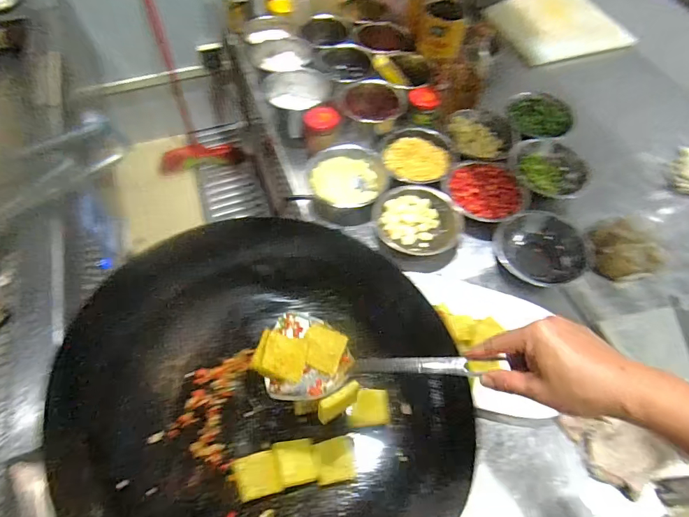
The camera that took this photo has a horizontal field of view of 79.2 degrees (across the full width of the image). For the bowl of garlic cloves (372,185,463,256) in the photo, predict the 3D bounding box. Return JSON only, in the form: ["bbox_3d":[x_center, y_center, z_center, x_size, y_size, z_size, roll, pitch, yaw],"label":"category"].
[{"bbox_3d":[0.145,-0.070,0.824,0.147,0.064,0.159,1,58,-2],"label":"bowl of garlic cloves"}]

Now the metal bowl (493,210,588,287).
[{"bbox_3d":[0.367,-0.021,0.778,0.155,0.047,0.141,1,58,-2],"label":"metal bowl"}]

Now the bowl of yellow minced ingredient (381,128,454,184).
[{"bbox_3d":[0.156,-0.219,0.908,0.157,0.045,0.138,10,58,4],"label":"bowl of yellow minced ingredient"}]

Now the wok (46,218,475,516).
[{"bbox_3d":[-0.072,0.139,0.498,0.384,0.127,0.401,1,58,-2],"label":"wok"}]

